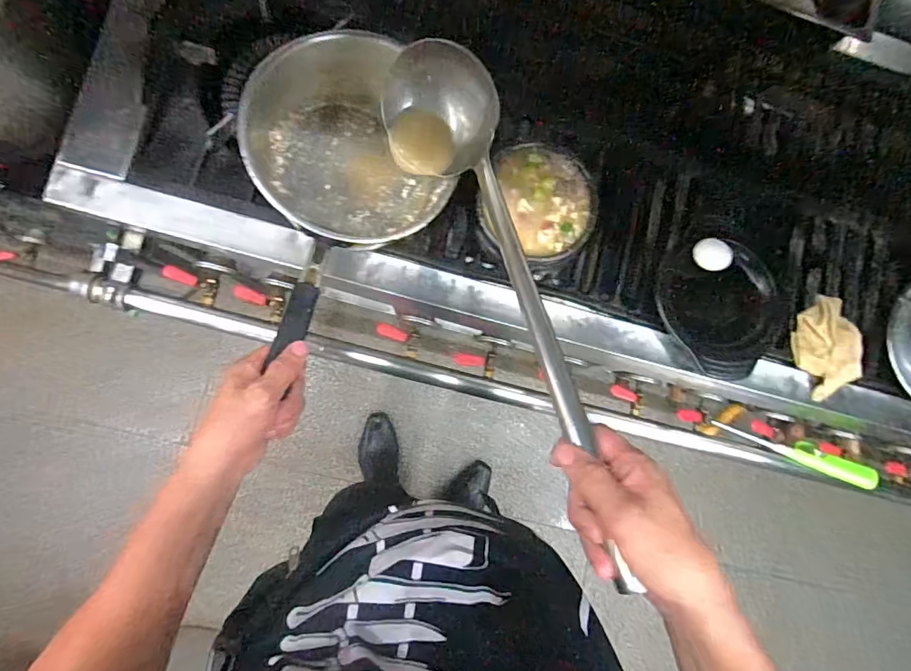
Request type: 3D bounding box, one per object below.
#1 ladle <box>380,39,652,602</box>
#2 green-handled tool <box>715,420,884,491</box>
[{"bbox_3d":[0.037,-0.045,0.440,0.108,0.094,0.499,-14,69,-9],"label":"ladle"},{"bbox_3d":[0.528,0.180,0.756,0.269,0.021,0.035,21,83,-6],"label":"green-handled tool"}]

